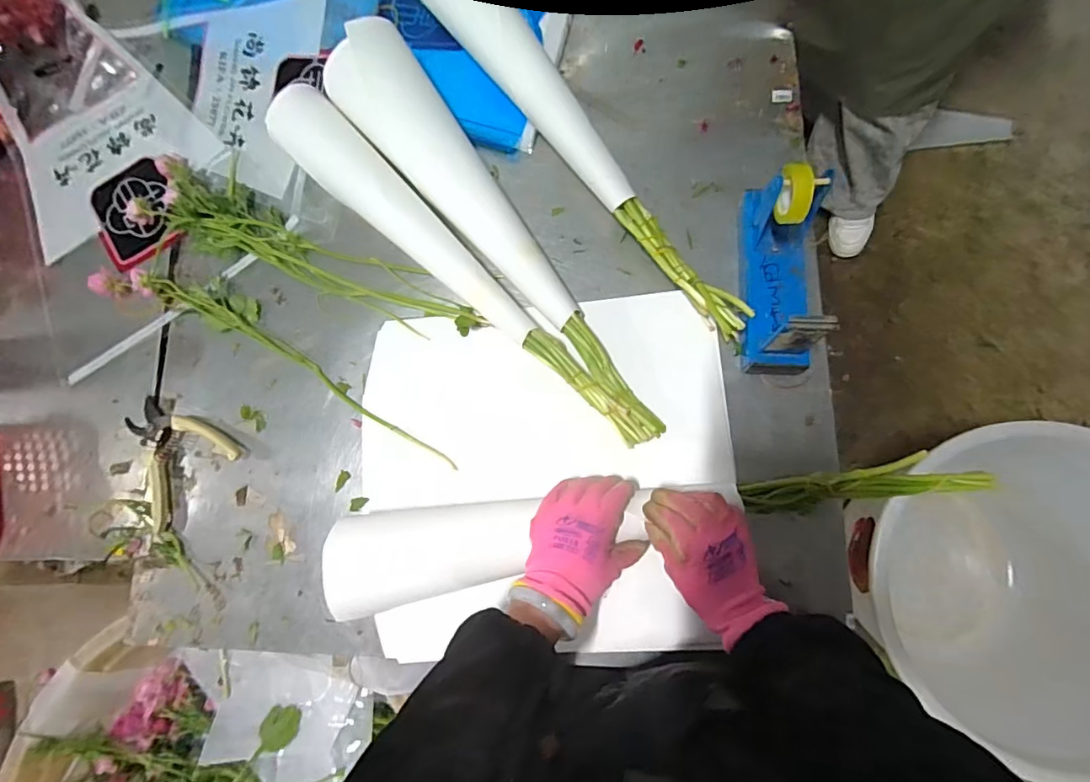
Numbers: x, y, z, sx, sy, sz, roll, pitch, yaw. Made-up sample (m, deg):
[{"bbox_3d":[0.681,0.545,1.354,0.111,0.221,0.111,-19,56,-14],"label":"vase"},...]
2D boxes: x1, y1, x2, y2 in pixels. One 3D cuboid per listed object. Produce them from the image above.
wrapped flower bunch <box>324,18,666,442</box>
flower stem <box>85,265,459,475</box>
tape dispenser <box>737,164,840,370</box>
[{"bbox_3d":[-0.043,-0.179,0.565,0.092,0.080,0.547,-40,79,-1],"label":"wrapped flower bunch"},{"bbox_3d":[-0.314,-0.053,0.596,0.491,0.027,0.070,25,85,8],"label":"flower stem"},{"bbox_3d":[0.240,-0.124,0.510,0.062,0.120,0.198,0,81,7],"label":"tape dispenser"}]

